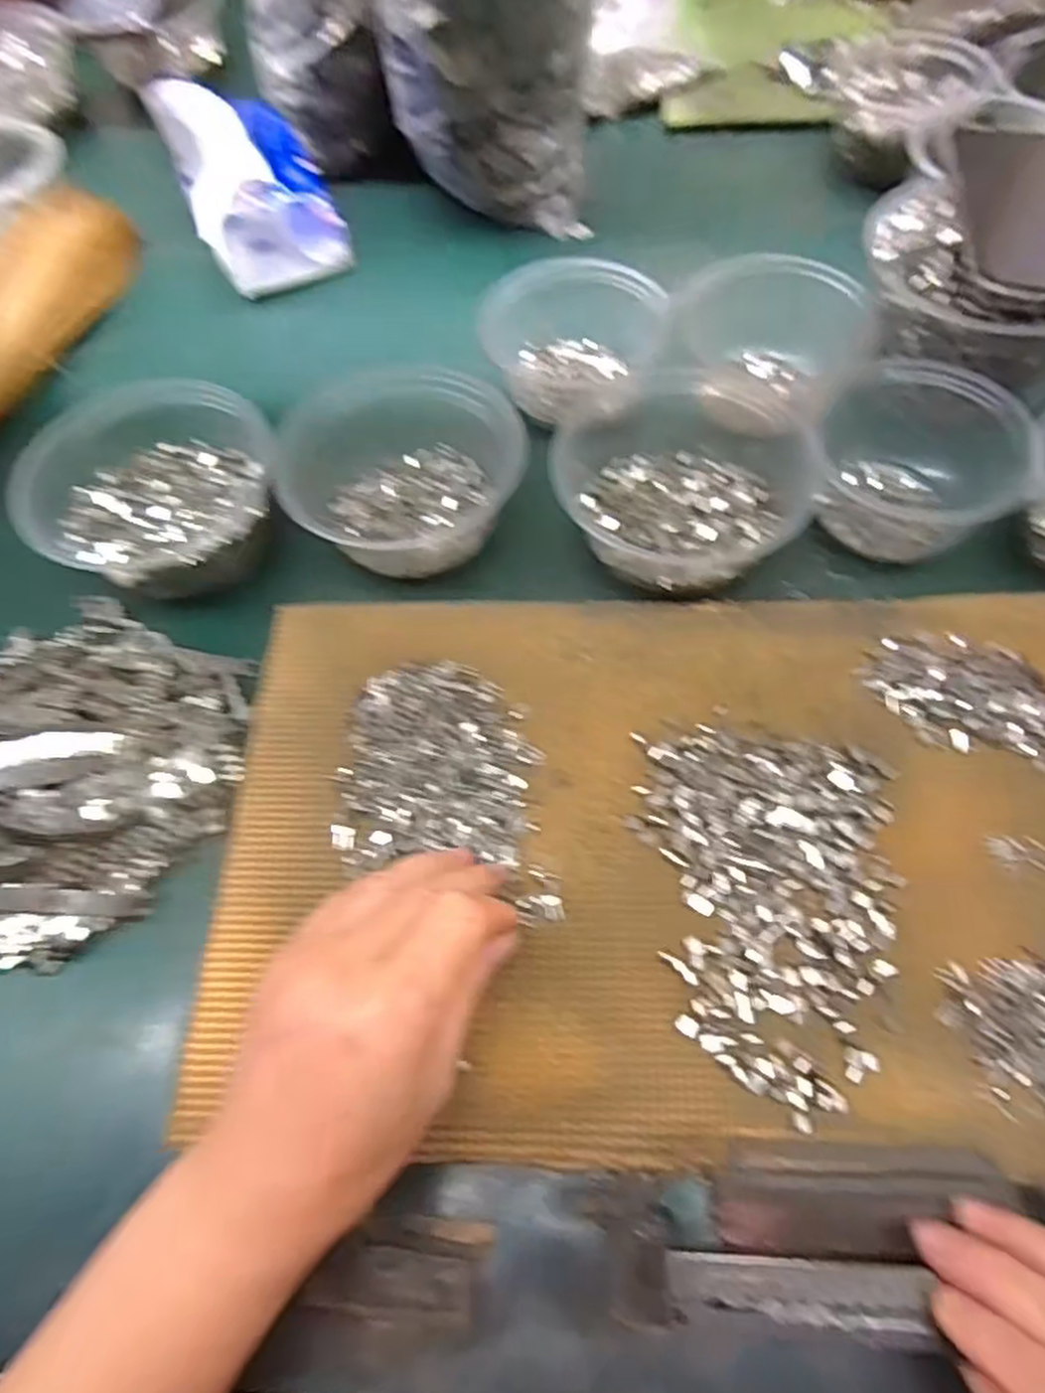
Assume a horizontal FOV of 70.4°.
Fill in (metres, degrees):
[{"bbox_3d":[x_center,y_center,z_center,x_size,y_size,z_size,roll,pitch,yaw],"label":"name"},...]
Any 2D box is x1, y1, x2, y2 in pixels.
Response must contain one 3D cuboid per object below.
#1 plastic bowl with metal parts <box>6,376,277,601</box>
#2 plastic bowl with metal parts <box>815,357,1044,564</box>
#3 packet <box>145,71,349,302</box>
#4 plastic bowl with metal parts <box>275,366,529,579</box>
[{"bbox_3d":[-0.204,-0.118,0.425,0.130,0.061,0.117,-4,64,1],"label":"plastic bowl with metal parts"},{"bbox_3d":[0.224,-0.148,0.429,0.106,0.061,0.133,9,65,7],"label":"plastic bowl with metal parts"},{"bbox_3d":[-0.205,-0.397,0.564,0.102,0.089,0.144,-21,65,-7],"label":"packet"},{"bbox_3d":[-0.070,-0.132,0.429,0.124,0.058,0.130,-1,64,3],"label":"plastic bowl with metal parts"}]

